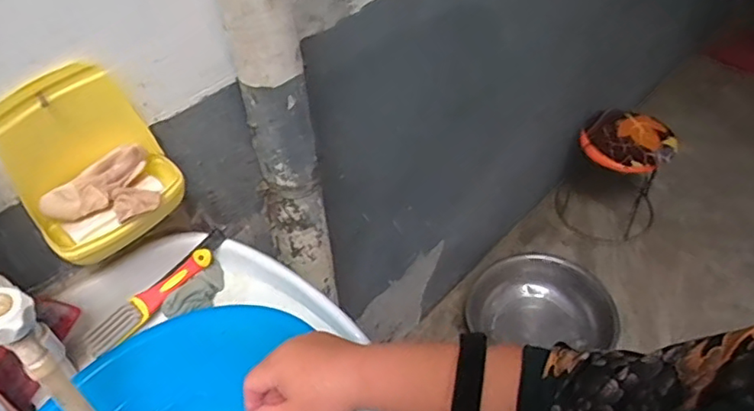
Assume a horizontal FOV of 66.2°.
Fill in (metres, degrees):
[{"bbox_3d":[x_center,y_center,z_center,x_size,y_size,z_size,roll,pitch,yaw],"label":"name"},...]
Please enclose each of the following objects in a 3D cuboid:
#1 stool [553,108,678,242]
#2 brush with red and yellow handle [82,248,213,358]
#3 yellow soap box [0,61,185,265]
[{"bbox_3d":[0.681,-0.085,1.669,0.273,0.290,0.246,19,51,22],"label":"stool"},{"bbox_3d":[-0.265,0.111,0.675,0.169,0.020,0.038,-40,54,-12],"label":"brush with red and yellow handle"},{"bbox_3d":[-0.282,-0.042,0.572,0.142,0.154,0.086,-35,53,-25],"label":"yellow soap box"}]

